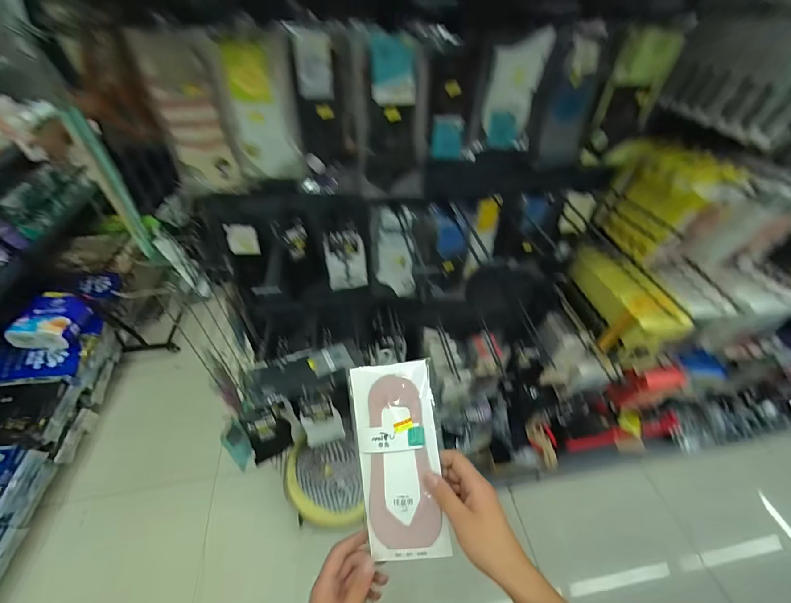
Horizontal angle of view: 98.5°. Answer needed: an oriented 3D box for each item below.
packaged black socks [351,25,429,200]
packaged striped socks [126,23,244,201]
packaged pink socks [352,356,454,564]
[{"bbox_3d":[-0.004,-0.306,0.589,0.117,0.246,0.053,4,45,3],"label":"packaged black socks"},{"bbox_3d":[-0.324,-0.295,0.567,0.127,0.242,0.027,6,46,5],"label":"packaged striped socks"},{"bbox_3d":[0.007,0.185,0.401,0.093,0.010,0.218,-8,85,6],"label":"packaged pink socks"}]

